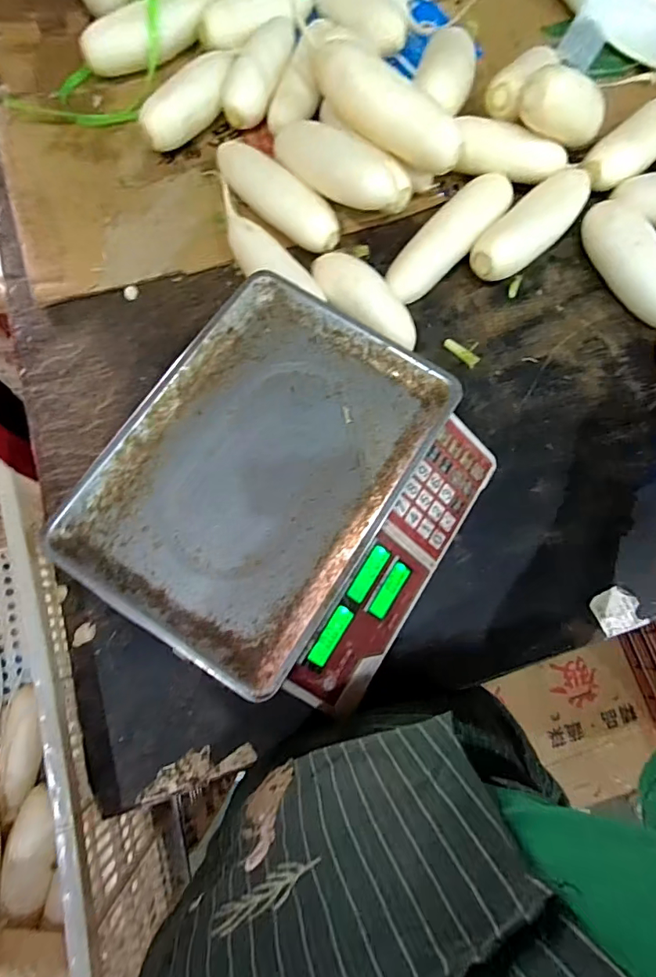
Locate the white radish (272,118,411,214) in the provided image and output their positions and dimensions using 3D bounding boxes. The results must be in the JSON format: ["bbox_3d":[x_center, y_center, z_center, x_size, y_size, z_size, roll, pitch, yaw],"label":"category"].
[{"bbox_3d":[0.009,-0.367,0.545,0.168,0.057,0.063,24,76,4],"label":"white radish"}]

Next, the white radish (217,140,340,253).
[{"bbox_3d":[-0.060,-0.349,0.573,0.188,0.058,0.052,41,79,7],"label":"white radish"}]

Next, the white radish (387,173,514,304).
[{"bbox_3d":[0.151,-0.306,0.590,0.061,0.048,0.212,43,80,8],"label":"white radish"}]

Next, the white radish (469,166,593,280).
[{"bbox_3d":[0.243,-0.317,0.584,0.172,0.063,0.065,-43,82,-10],"label":"white radish"}]

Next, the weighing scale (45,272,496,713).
[{"bbox_3d":[-0.030,0.005,0.478,0.315,0.108,0.334,32,78,5],"label":"weighing scale"}]

